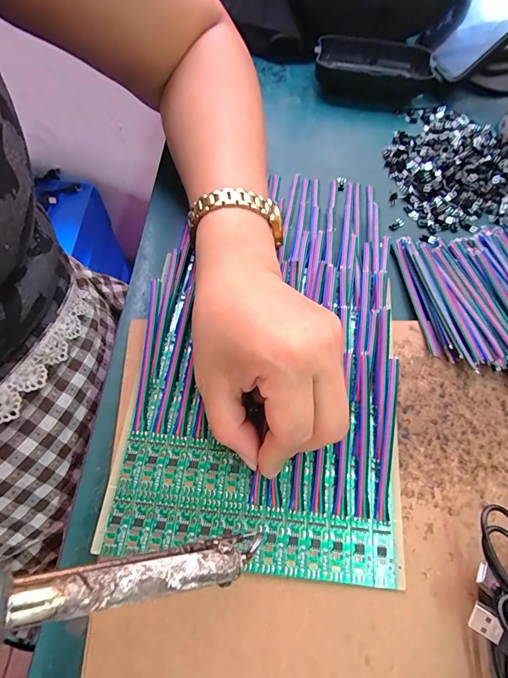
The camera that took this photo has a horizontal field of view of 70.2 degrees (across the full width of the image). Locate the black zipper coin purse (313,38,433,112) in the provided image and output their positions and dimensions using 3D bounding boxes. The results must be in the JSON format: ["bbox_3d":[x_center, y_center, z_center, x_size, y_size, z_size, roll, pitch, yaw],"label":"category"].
[{"bbox_3d":[0.115,-0.259,0.354,0.109,0.028,0.069,14,67,4],"label":"black zipper coin purse"}]

